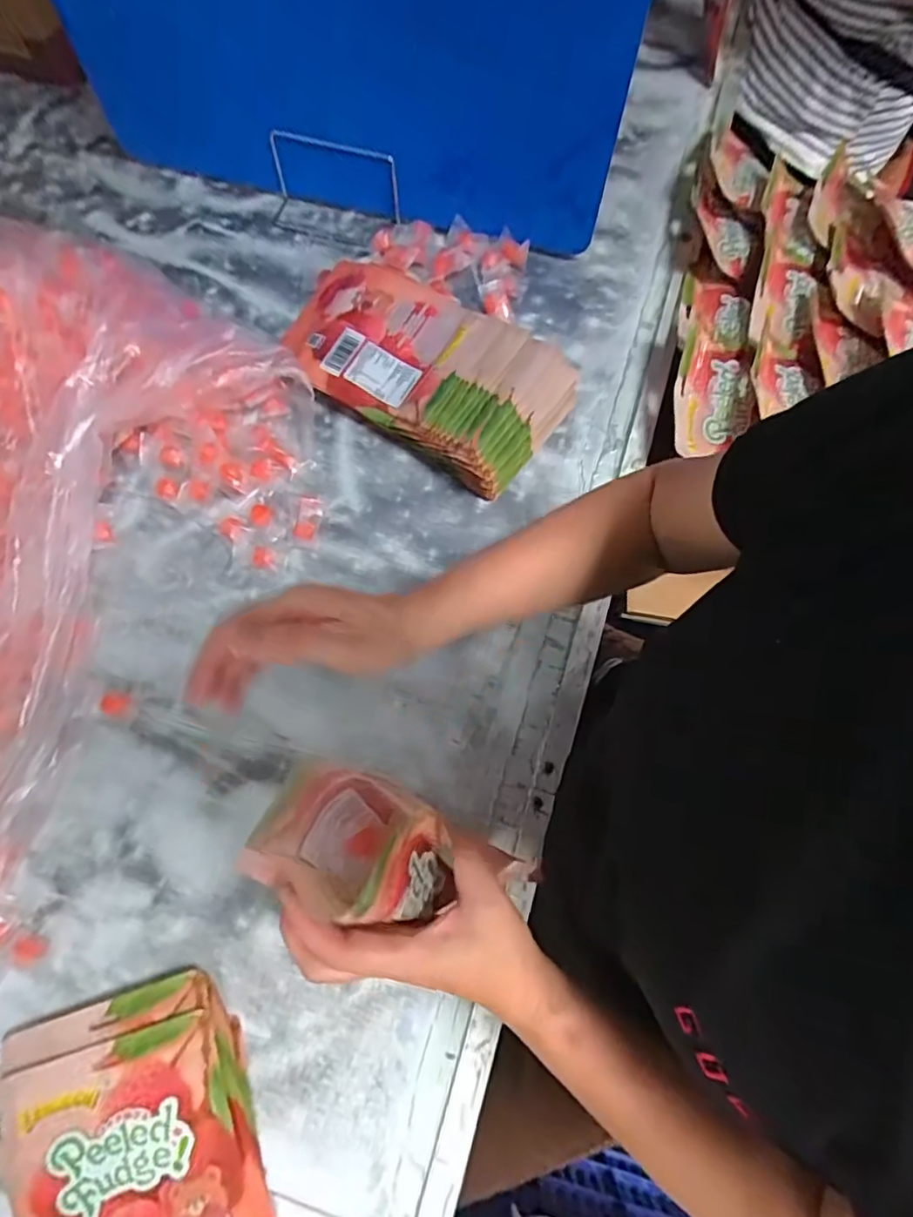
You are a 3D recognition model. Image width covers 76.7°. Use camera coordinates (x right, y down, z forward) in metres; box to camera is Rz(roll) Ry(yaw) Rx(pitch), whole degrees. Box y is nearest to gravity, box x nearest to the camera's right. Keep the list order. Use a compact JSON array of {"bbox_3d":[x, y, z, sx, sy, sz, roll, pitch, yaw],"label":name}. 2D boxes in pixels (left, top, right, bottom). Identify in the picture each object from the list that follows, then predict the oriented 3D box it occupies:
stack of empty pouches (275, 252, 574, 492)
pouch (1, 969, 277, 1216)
[{"bbox_3d":[-0.040,-0.260,0.612,0.315,0.057,0.177,32,75,9],"label":"stack of empty pouches"},{"bbox_3d":[-0.226,0.424,0.412,0.170,0.029,0.262,-20,74,-6],"label":"pouch"}]

